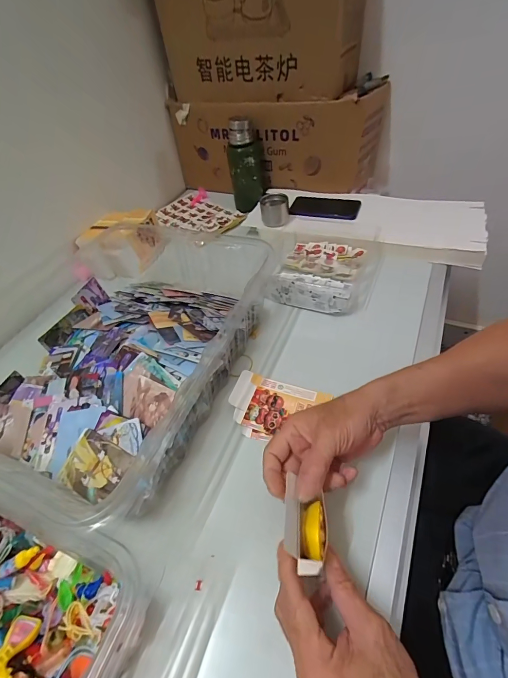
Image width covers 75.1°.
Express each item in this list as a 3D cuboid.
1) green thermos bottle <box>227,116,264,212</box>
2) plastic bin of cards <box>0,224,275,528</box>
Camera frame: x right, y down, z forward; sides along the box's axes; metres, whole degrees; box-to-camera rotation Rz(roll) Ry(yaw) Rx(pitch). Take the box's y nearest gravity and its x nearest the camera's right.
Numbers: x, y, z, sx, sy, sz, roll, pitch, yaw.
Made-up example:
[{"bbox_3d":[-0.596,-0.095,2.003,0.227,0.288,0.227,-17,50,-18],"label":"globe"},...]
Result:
[{"bbox_3d":[-0.019,-0.424,0.812,0.078,0.193,0.082,-3,49,6],"label":"green thermos bottle"},{"bbox_3d":[-0.188,0.000,0.495,0.314,0.104,0.414,14,53,20],"label":"plastic bin of cards"}]

